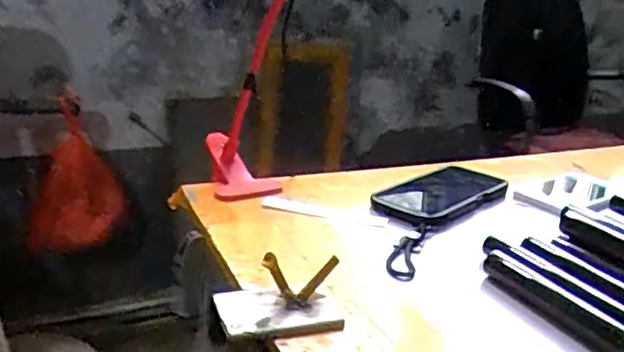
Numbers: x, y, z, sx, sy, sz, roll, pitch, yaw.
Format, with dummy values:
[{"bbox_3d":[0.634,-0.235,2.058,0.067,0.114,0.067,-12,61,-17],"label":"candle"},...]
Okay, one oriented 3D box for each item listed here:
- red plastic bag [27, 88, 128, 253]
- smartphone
[{"bbox_3d":[-0.573,0.007,1.487,0.230,0.332,0.113,-4,20,-18],"label":"red plastic bag"},{"bbox_3d":[0.134,0.018,0.651,0.160,0.019,0.090,-18,30,-40],"label":"smartphone"}]

